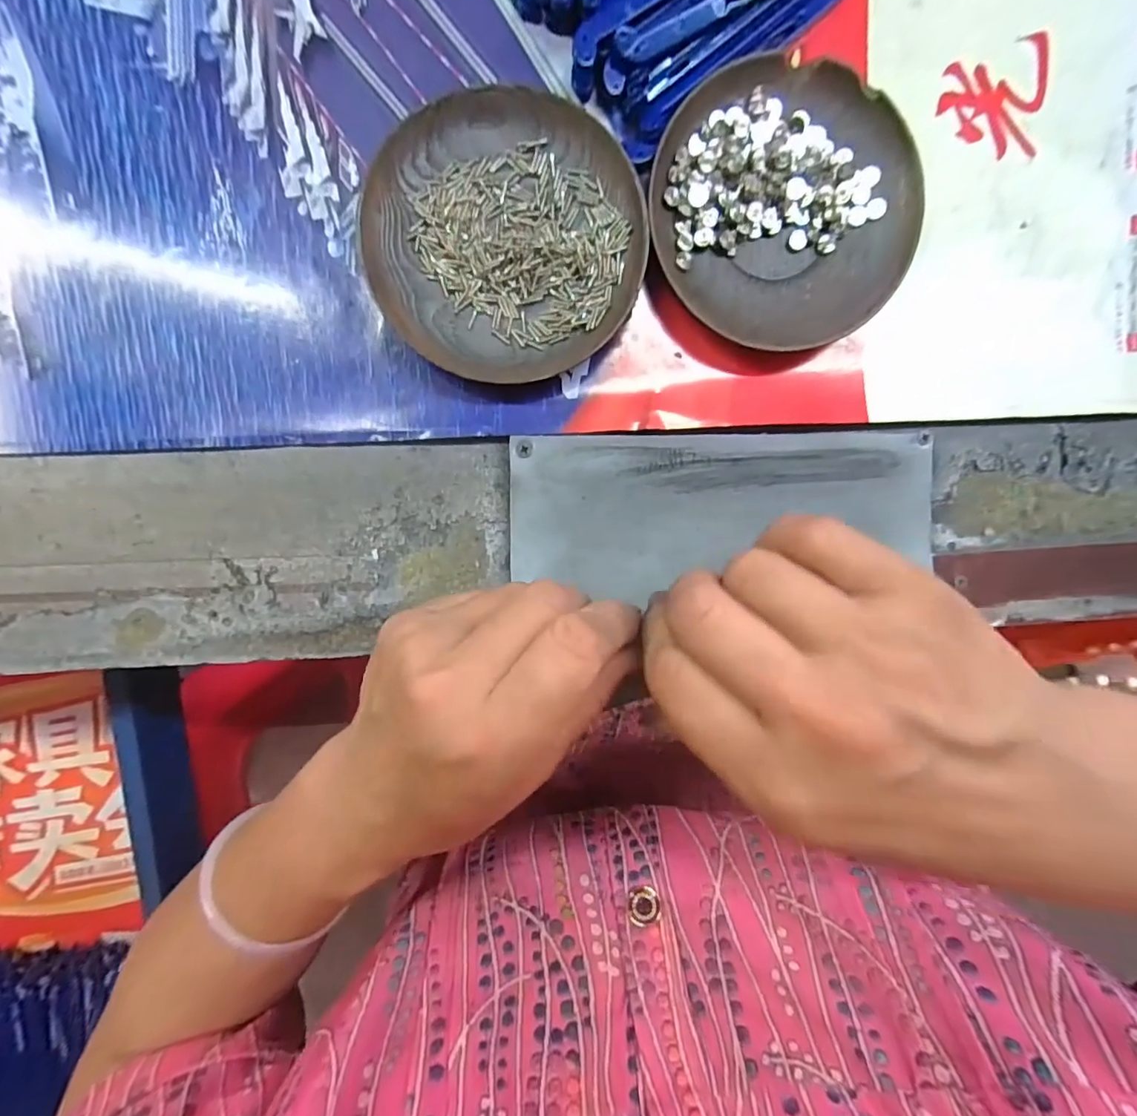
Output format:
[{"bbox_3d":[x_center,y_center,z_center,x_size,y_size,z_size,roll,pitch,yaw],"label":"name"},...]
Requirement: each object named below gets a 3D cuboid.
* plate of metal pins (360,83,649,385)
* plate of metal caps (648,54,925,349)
[{"bbox_3d":[-0.026,-0.136,0.225,0.112,0.015,0.111,0,96,-2],"label":"plate of metal pins"},{"bbox_3d":[0.092,-0.150,0.227,0.111,0.014,0.110,0,96,-2],"label":"plate of metal caps"}]

